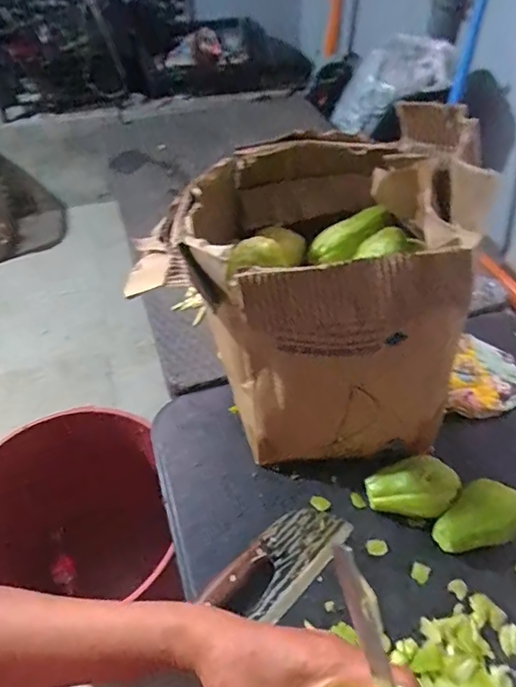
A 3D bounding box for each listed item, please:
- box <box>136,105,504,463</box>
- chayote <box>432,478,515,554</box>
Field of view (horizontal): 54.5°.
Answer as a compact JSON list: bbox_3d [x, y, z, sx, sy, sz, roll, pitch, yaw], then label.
[{"bbox_3d":[0.065,-0.103,0.734,0.395,0.354,0.402,2,46,2],"label":"box"},{"bbox_3d":[0.286,0.236,0.655,0.104,0.081,0.076,-29,54,-24],"label":"chayote"}]

